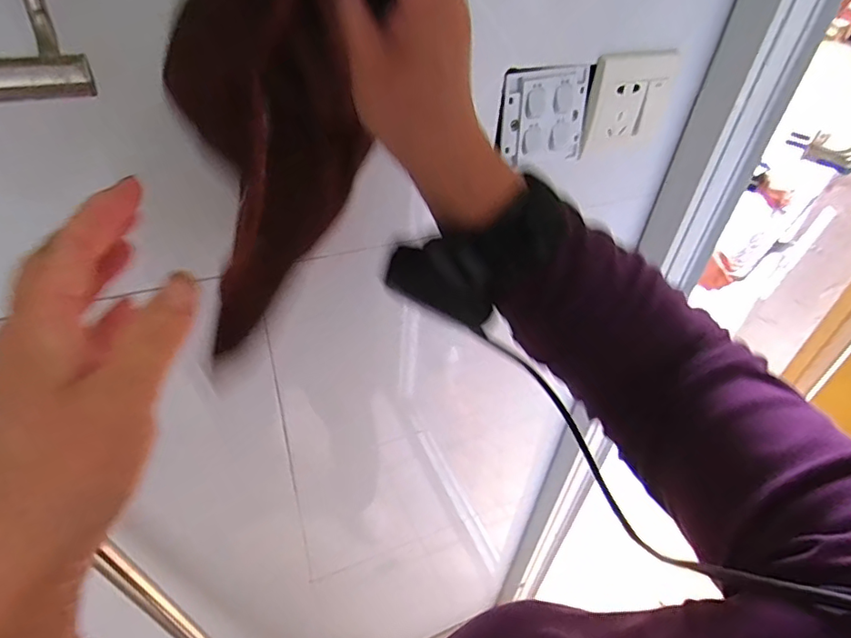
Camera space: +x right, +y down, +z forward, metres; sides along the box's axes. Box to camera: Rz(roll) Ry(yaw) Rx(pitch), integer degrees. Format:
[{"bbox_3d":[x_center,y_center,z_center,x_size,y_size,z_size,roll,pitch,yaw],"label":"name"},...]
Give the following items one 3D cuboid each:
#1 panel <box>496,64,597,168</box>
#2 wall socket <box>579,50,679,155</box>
[{"bbox_3d":[0.102,-0.172,0.450,0.085,0.079,0.017,-14,45,-20],"label":"panel"},{"bbox_3d":[0.179,-0.191,0.468,0.079,0.083,0.014,-14,45,-20],"label":"wall socket"}]

